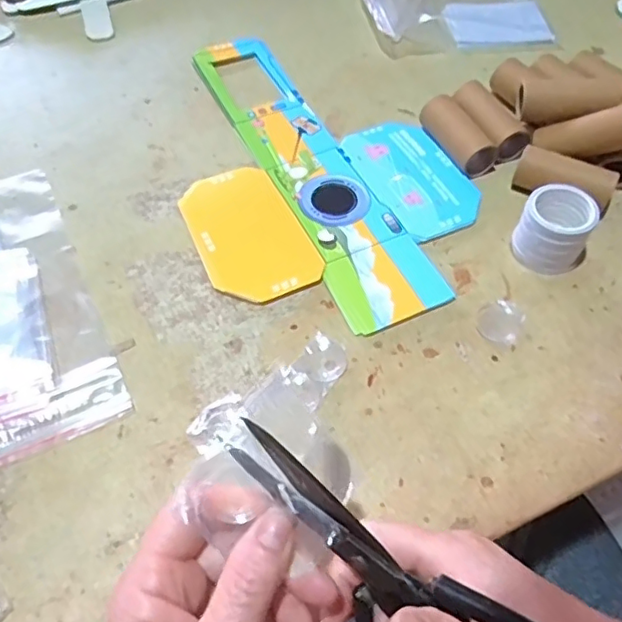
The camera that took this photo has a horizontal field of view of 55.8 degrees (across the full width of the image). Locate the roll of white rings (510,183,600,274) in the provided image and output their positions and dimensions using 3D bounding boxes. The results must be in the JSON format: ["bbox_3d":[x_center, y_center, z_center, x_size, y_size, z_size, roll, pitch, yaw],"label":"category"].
[{"bbox_3d":[0.176,-0.060,0.422,0.049,0.047,0.053,0,57,0],"label":"roll of white rings"}]

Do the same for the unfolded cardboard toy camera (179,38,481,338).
[{"bbox_3d":[-0.013,-0.124,0.488,0.213,0.008,0.340,-26,60,-16],"label":"unfolded cardboard toy camera"}]

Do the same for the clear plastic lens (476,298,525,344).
[{"bbox_3d":[0.129,0.005,0.400,0.029,0.006,0.034,27,60,17],"label":"clear plastic lens"}]

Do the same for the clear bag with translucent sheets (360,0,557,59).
[{"bbox_3d":[0.146,-0.335,0.619,0.186,0.028,0.157,-2,57,-2],"label":"clear bag with translucent sheets"}]

